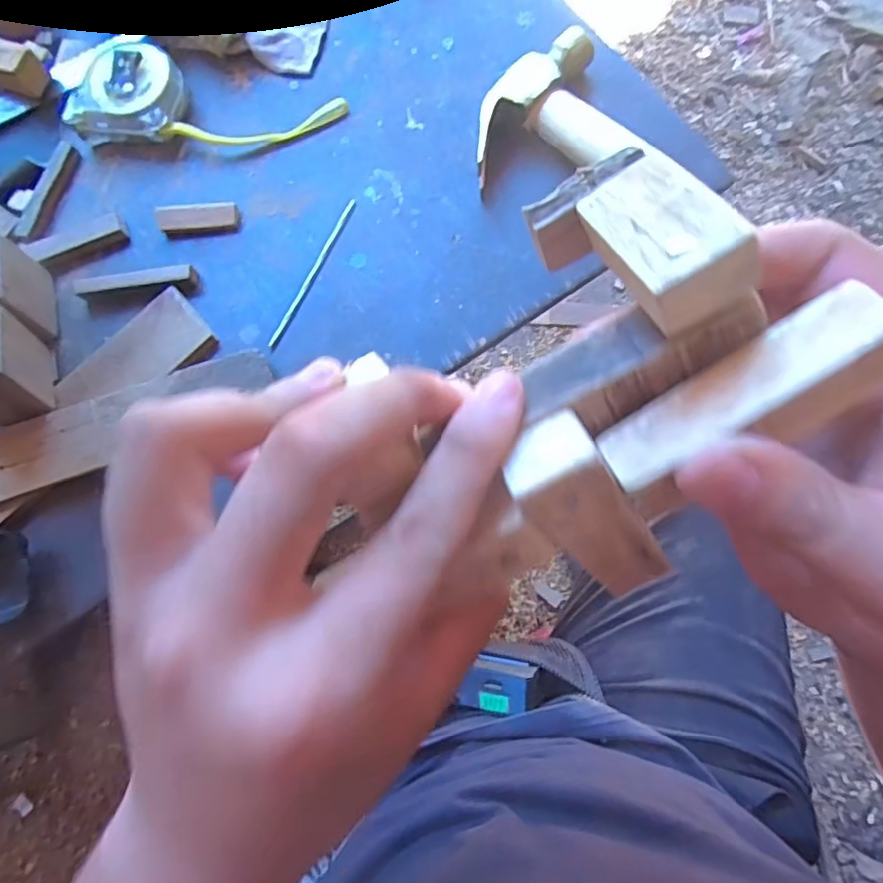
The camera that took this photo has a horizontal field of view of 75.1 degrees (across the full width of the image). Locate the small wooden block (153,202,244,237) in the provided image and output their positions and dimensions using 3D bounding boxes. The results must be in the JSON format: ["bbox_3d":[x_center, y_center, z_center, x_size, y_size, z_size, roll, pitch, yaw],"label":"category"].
[{"bbox_3d":[-0.162,-0.148,0.385,0.052,0.011,0.018,-6,76,0],"label":"small wooden block"}]

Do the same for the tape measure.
[{"bbox_3d":[-0.159,-0.231,0.392,0.177,0.028,0.059,8,76,3],"label":"tape measure"}]

